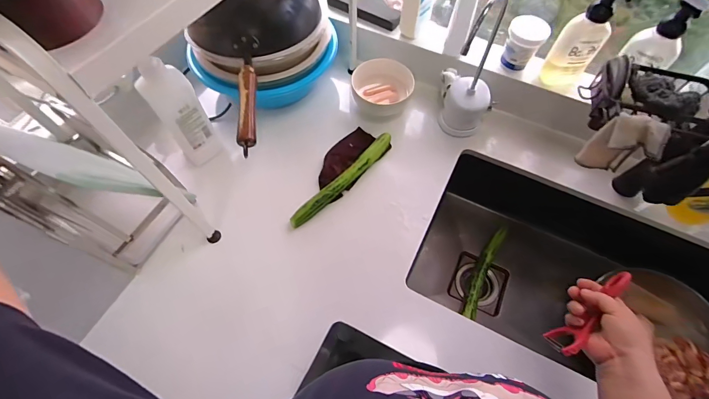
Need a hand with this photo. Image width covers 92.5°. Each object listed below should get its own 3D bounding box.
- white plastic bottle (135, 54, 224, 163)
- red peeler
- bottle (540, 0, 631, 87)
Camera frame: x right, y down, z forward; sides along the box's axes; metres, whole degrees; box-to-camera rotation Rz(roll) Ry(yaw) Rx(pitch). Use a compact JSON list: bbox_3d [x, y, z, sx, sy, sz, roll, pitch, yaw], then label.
[{"bbox_3d":[-0.341,-0.167,0.677,0.080,0.234,0.058,-33,68,-16],"label":"white plastic bottle"},{"bbox_3d":[0.336,0.159,0.489,0.025,0.057,0.146,41,86,18],"label":"red peeler"},{"bbox_3d":[0.458,-0.326,0.686,0.072,0.201,0.058,-5,63,-3],"label":"bottle"}]

